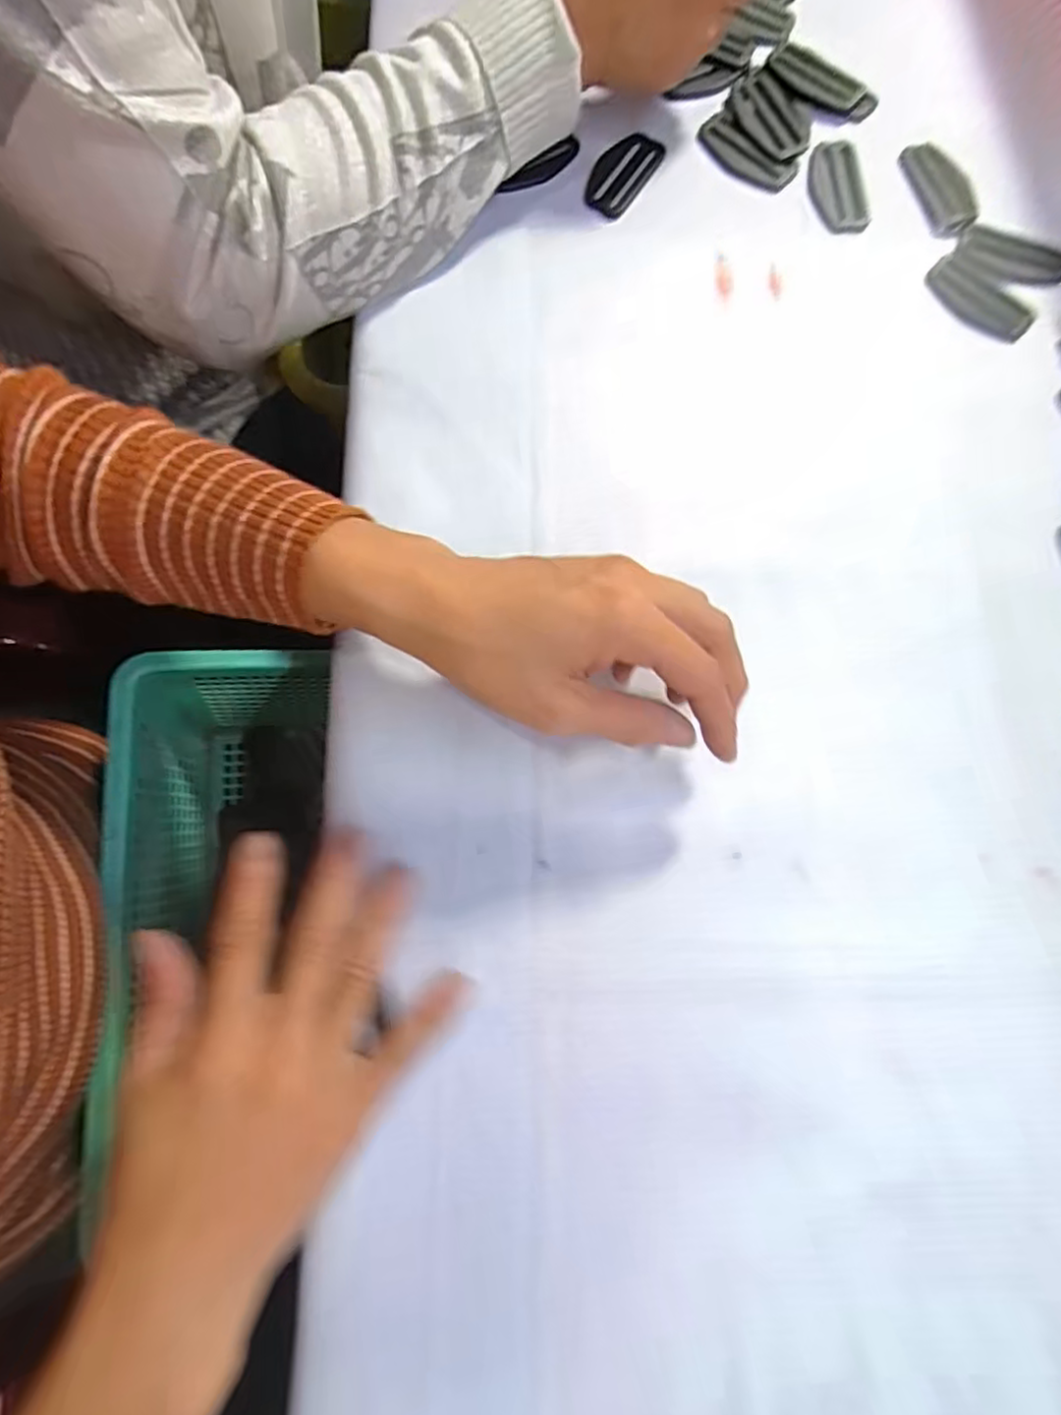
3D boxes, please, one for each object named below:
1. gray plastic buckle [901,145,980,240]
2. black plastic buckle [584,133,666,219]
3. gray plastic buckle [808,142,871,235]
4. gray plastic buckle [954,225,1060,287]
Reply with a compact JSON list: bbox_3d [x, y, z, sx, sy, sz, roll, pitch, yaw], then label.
[{"bbox_3d":[0.233,-0.295,0.369,0.027,0.006,0.064,-10,77,-4],"label":"gray plastic buckle"},{"bbox_3d":[0.052,-0.301,0.366,0.031,0.004,0.055,28,77,5],"label":"black plastic buckle"},{"bbox_3d":[0.176,-0.297,0.371,0.031,0.006,0.065,-5,77,-3],"label":"gray plastic buckle"},{"bbox_3d":[0.267,-0.250,0.360,0.058,0.004,0.030,20,77,3],"label":"gray plastic buckle"}]

